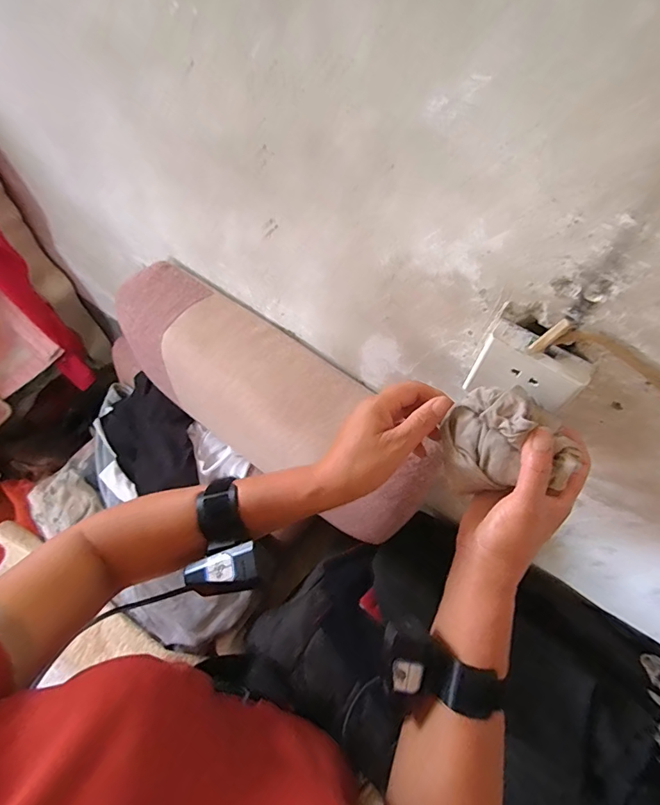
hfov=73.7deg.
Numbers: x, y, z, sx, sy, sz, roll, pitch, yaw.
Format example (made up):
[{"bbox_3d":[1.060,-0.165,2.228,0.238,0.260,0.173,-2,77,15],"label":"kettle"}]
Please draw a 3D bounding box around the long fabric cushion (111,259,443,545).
[{"bbox_3d":[-0.104,-0.010,0.676,0.519,0.176,0.151,34,66,17],"label":"long fabric cushion"}]

